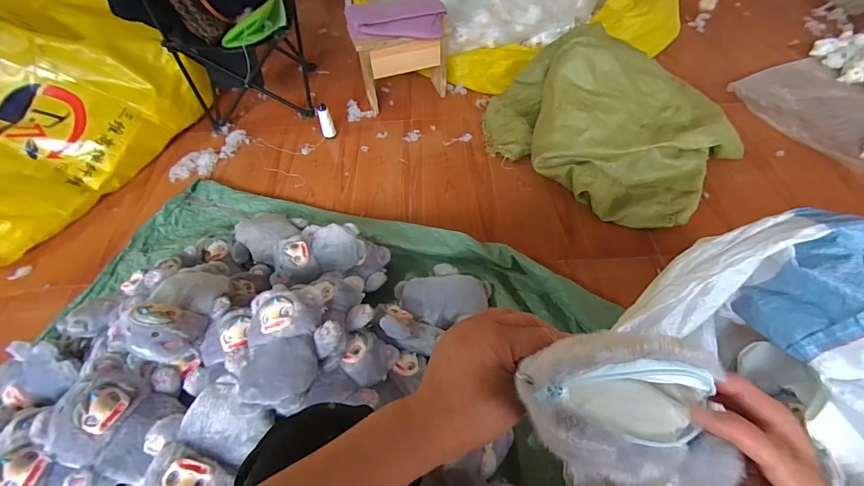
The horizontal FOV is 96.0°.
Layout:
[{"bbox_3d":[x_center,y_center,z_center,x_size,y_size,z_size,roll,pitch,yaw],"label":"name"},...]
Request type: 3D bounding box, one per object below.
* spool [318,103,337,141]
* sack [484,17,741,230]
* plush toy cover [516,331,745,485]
[{"bbox_3d":[-0.339,-0.389,1.252,0.045,0.107,0.043,-17,54,-10],"label":"spool"},{"bbox_3d":[0.474,-0.360,1.091,0.490,0.219,0.656,-39,60,-24],"label":"sack"},{"bbox_3d":[0.116,0.097,0.232,0.112,0.063,0.074,3,53,5],"label":"plush toy cover"}]

